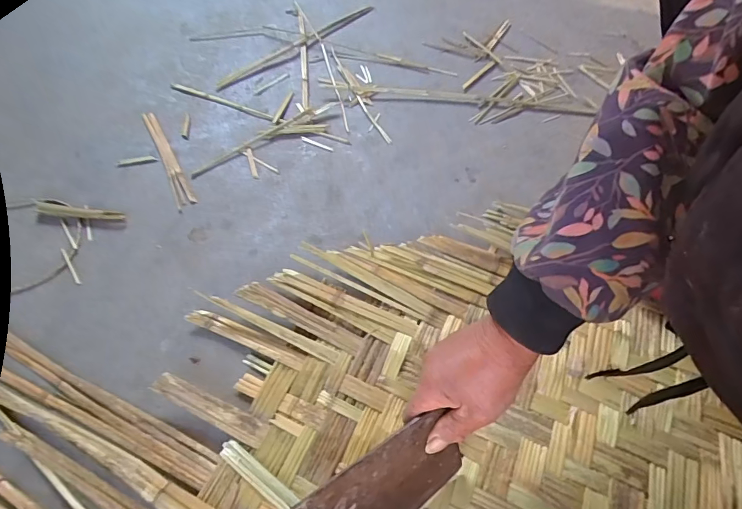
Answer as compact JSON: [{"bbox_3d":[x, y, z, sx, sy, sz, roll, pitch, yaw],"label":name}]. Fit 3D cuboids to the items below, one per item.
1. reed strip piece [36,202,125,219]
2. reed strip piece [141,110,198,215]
[{"bbox_3d":[-0.423,-0.062,0.619,0.133,0.010,0.019,5,53,5],"label":"reed strip piece"},{"bbox_3d":[-0.332,-0.162,0.696,0.027,0.009,0.259,-24,56,-16],"label":"reed strip piece"}]

